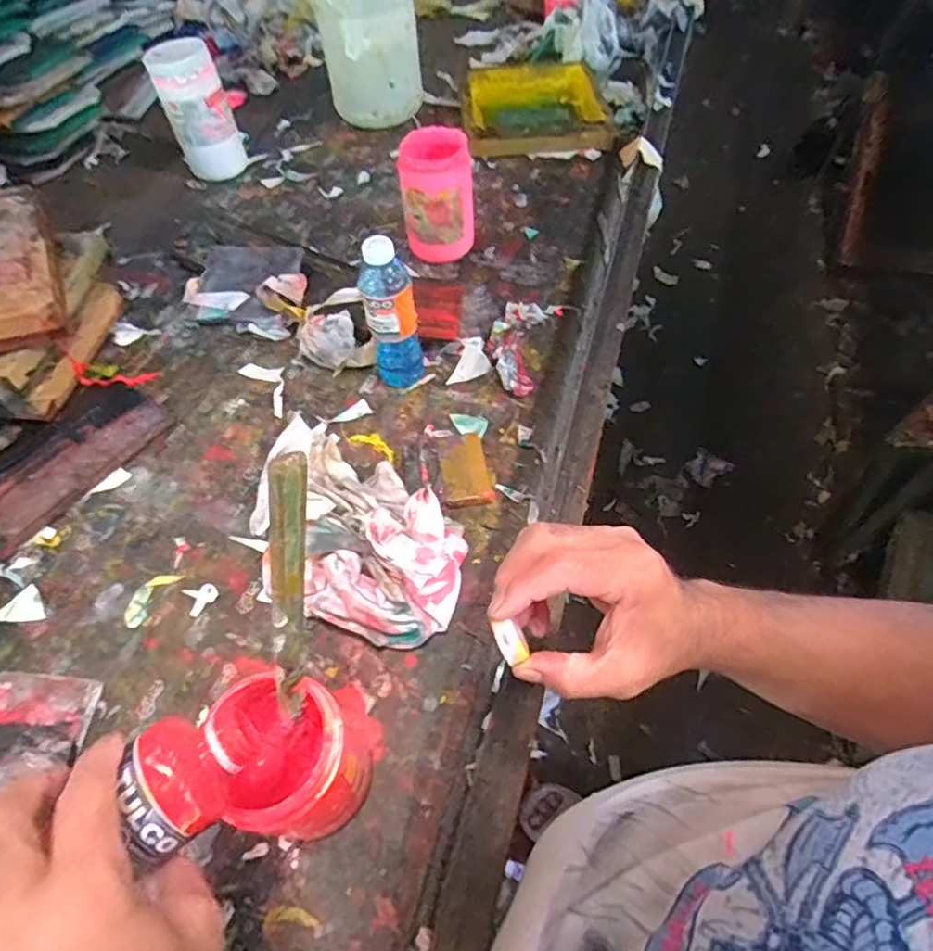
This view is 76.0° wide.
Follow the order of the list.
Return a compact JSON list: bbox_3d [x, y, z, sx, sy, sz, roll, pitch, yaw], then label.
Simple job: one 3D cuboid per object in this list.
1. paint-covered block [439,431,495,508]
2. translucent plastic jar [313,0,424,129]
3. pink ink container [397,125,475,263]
[{"bbox_3d":[-0.004,-0.005,0.648,0.053,0.020,0.085,-10,57,-5],"label":"paint-covered block"},{"bbox_3d":[-0.163,-0.737,1.010,0.157,0.240,0.137,-7,57,-3],"label":"translucent plastic jar"},{"bbox_3d":[-0.037,-0.375,0.815,0.095,0.155,0.080,1,56,2],"label":"pink ink container"}]

